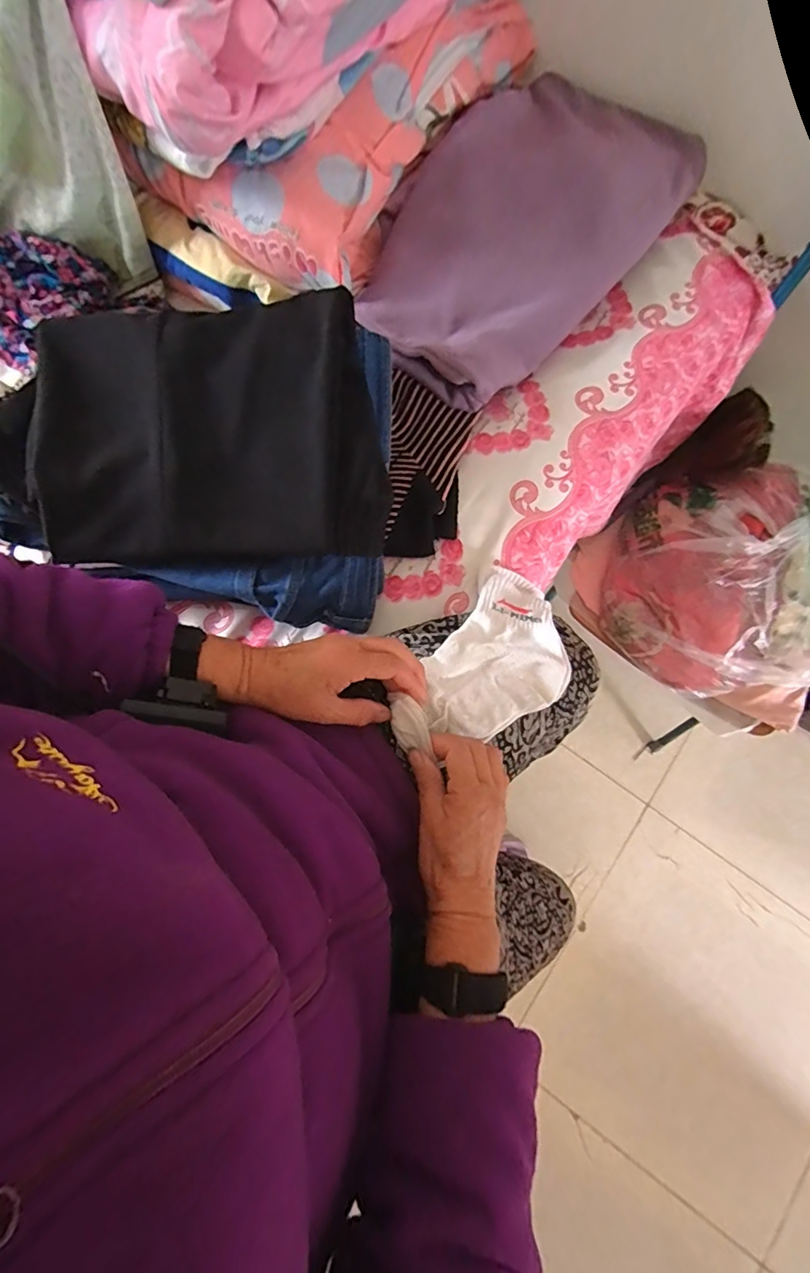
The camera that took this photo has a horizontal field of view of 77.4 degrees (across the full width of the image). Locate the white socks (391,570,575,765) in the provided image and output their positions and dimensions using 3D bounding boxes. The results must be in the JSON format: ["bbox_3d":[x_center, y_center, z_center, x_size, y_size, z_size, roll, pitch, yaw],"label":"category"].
[{"bbox_3d":[0.087,0.026,0.479,0.119,0.027,0.246,41,53,9],"label":"white socks"}]

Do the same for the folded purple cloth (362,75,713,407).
[{"bbox_3d":[0.135,-0.500,0.610,0.273,0.084,0.468,42,80,9],"label":"folded purple cloth"}]

